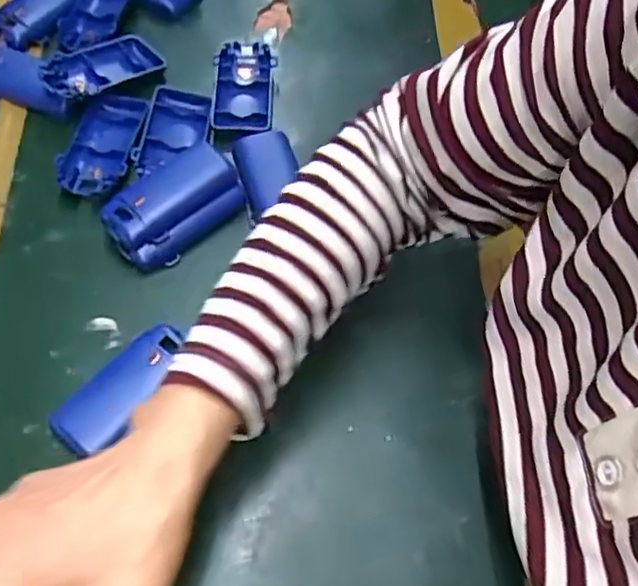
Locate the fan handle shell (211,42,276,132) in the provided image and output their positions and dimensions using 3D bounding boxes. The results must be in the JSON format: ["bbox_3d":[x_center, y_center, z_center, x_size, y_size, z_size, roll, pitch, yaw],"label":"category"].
[{"bbox_3d":[-0.059,-0.162,0.529,0.047,0.022,0.090,-3,61,-1],"label":"fan handle shell"}]

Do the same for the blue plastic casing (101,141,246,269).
[{"bbox_3d":[-0.101,-0.062,0.458,0.092,0.025,0.056,-41,68,-20],"label":"blue plastic casing"}]

